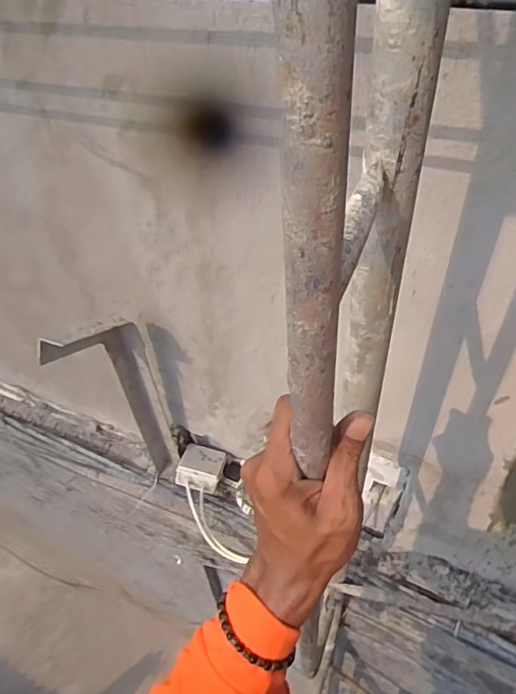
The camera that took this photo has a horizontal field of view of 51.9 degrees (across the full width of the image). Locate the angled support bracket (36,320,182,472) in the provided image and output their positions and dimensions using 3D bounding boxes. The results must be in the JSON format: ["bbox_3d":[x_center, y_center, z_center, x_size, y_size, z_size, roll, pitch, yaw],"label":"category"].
[{"bbox_3d":[-0.267,0.142,1.107,0.073,0.613,0.200,12,51,13],"label":"angled support bracket"}]

